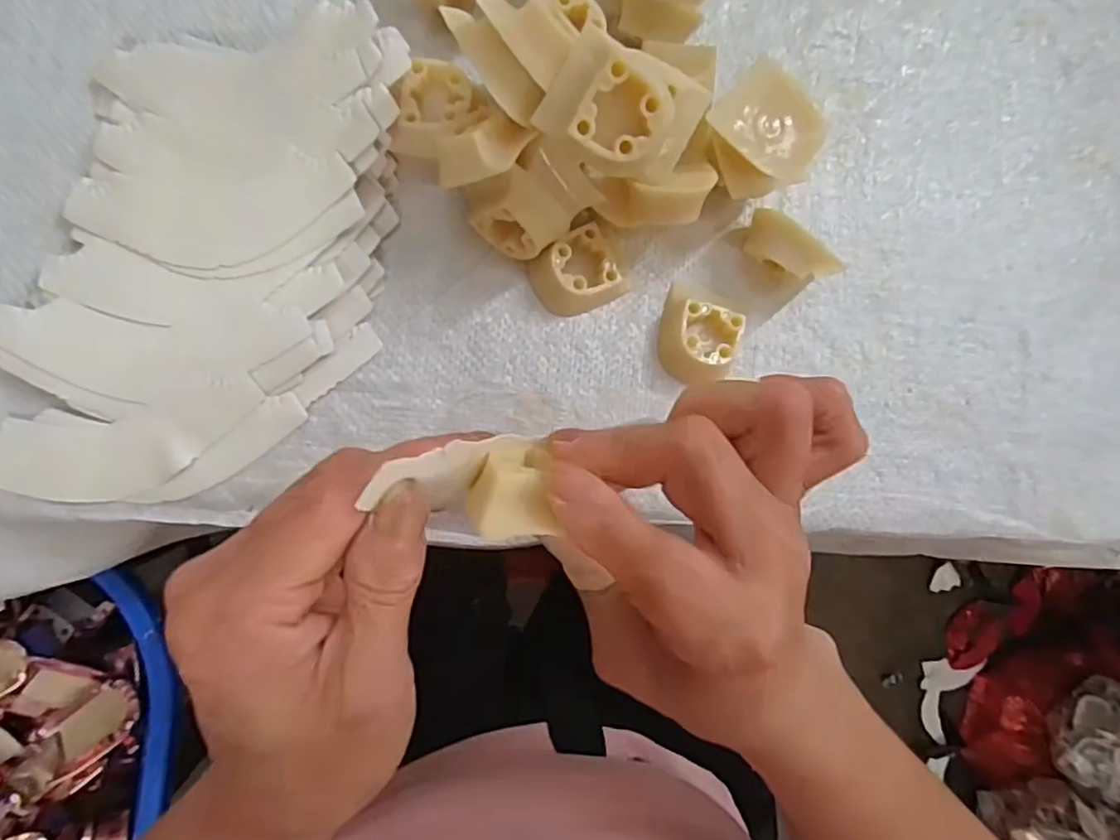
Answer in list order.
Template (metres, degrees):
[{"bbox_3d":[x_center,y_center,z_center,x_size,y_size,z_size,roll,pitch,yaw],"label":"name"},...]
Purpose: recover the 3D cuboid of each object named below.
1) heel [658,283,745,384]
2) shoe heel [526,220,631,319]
[{"bbox_3d":[0.068,-0.040,0.299,0.036,0.020,0.047,9,84,-7],"label":"heel"},{"bbox_3d":[0.009,-0.067,0.293,0.038,0.019,0.034,-33,91,-9],"label":"shoe heel"}]

